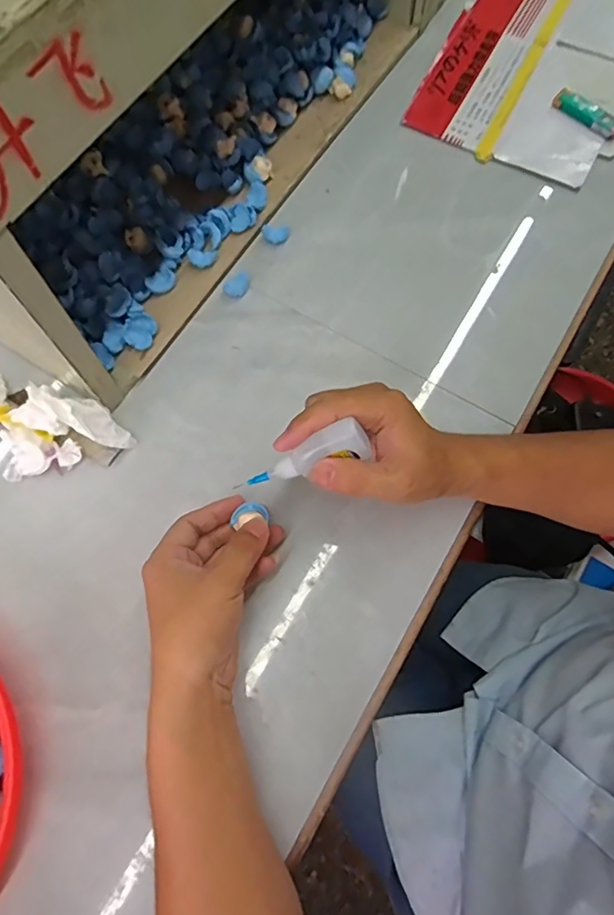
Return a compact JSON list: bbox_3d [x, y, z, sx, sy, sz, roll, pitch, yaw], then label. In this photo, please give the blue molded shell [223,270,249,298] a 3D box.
[{"bbox_3d":[-0.067,-0.167,0.529,0.029,0.010,0.017,-36,76,-11],"label":"blue molded shell"}]

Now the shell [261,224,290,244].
[{"bbox_3d":[-0.031,-0.226,0.548,0.028,0.007,0.018,1,72,0],"label":"shell"}]

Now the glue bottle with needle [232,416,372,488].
[{"bbox_3d":[-0.002,0.004,0.376,0.093,0.024,0.021,-25,71,24],"label":"glue bottle with needle"}]

